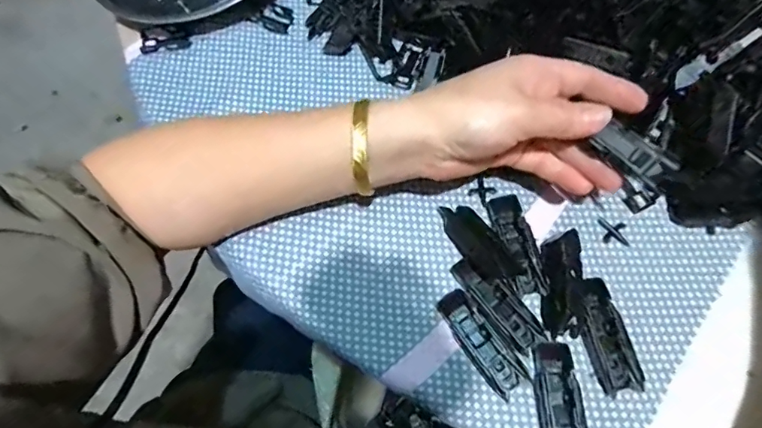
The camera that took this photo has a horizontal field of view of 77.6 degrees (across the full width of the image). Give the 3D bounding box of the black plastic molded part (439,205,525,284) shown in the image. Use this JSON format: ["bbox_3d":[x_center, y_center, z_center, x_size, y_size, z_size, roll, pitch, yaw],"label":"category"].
[{"bbox_3d":[0.064,0.019,0.311,0.027,0.008,0.063,-30,71,-10],"label":"black plastic molded part"}]

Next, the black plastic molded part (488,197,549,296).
[{"bbox_3d":[0.087,0.019,0.305,0.020,0.012,0.067,-11,69,-2],"label":"black plastic molded part"}]

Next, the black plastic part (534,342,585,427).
[{"bbox_3d":[0.102,0.109,0.271,0.022,0.013,0.066,-2,68,1],"label":"black plastic part"}]

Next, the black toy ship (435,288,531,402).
[{"bbox_3d":[0.060,0.077,0.286,0.021,0.011,0.066,-33,71,-11],"label":"black toy ship"}]

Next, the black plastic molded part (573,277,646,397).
[{"bbox_3d":[0.132,0.072,0.280,0.024,0.012,0.066,-16,81,-4],"label":"black plastic molded part"}]

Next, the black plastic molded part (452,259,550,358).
[{"bbox_3d":[0.072,0.055,0.292,0.020,0.011,0.068,-37,72,-12],"label":"black plastic molded part"}]

